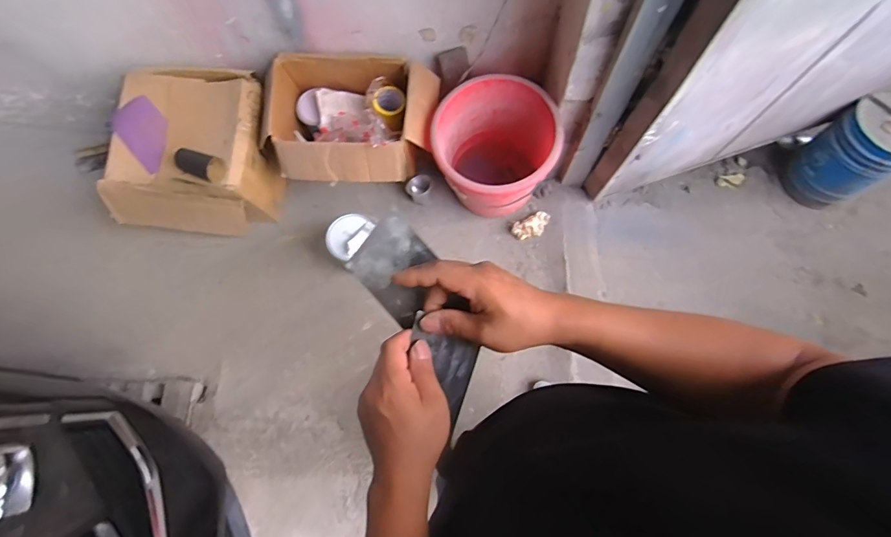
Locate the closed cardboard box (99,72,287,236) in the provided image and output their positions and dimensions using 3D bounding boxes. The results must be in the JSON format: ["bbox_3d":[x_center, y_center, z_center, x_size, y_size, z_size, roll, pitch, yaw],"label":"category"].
[{"bbox_3d":[-0.784,-0.363,1.375,0.442,0.284,0.424,-2,72,1],"label":"closed cardboard box"}]

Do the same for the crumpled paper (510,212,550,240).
[{"bbox_3d":[0.299,-0.146,1.467,0.139,0.025,0.069,-27,73,-7],"label":"crumpled paper"}]

